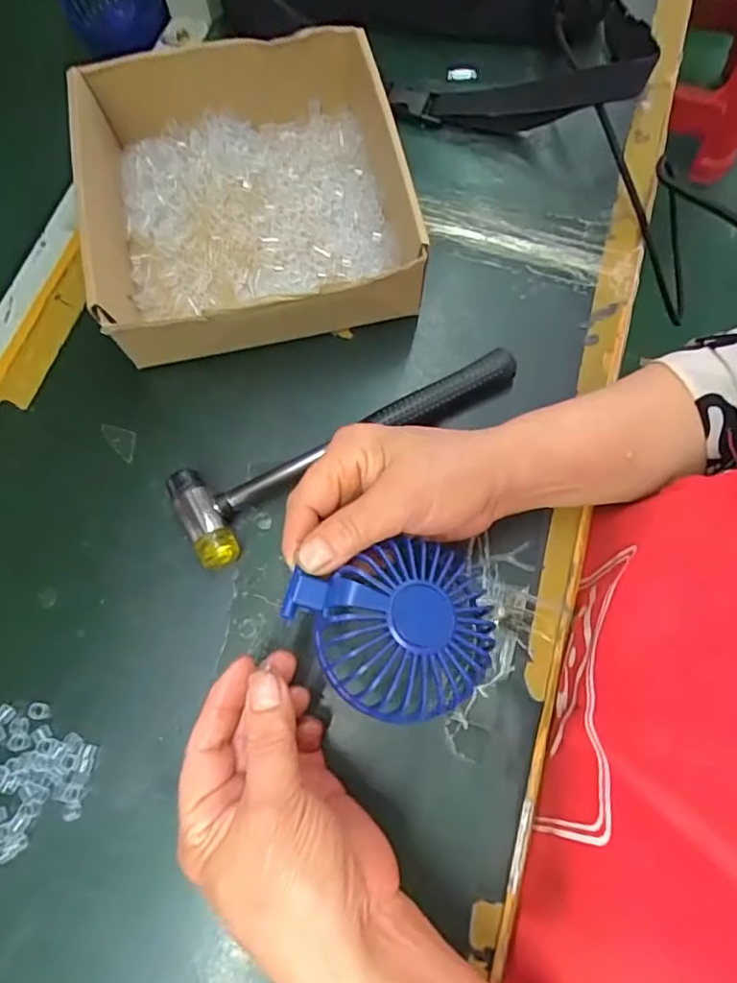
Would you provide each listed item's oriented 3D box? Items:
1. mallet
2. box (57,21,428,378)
[{"bbox_3d":[-0.004,-0.023,0.362,0.232,0.022,0.061,-22,74,-9],"label":"mallet"},{"bbox_3d":[-0.082,-0.201,0.394,0.203,0.075,0.211,-12,73,-6],"label":"box"}]

